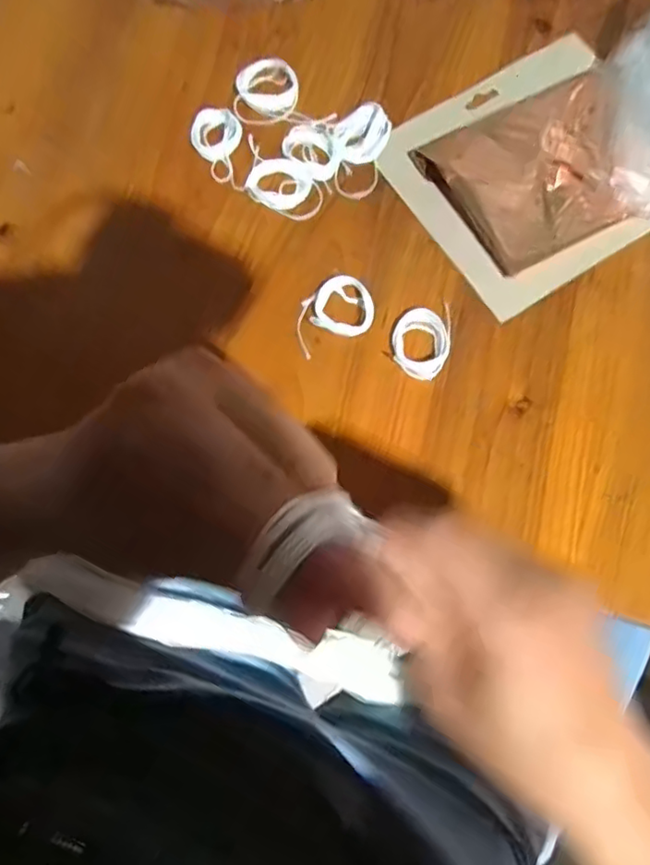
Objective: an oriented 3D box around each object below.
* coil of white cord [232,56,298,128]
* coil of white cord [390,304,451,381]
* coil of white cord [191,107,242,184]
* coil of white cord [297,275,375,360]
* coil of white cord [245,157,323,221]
[{"bbox_3d":[-0.042,-0.247,0.433,0.043,0.006,0.055,4,76,1],"label":"coil of white cord"},{"bbox_3d":[0.061,-0.059,0.385,0.035,0.012,0.049,12,76,3],"label":"coil of white cord"},{"bbox_3d":[-0.078,-0.204,0.422,0.034,0.005,0.054,12,76,3],"label":"coil of white cord"},{"bbox_3d":[0.004,-0.077,0.388,0.052,0.011,0.040,-23,77,-6],"label":"coil of white cord"},{"bbox_3d":[-0.027,-0.167,0.412,0.052,0.004,0.037,34,78,8],"label":"coil of white cord"}]

